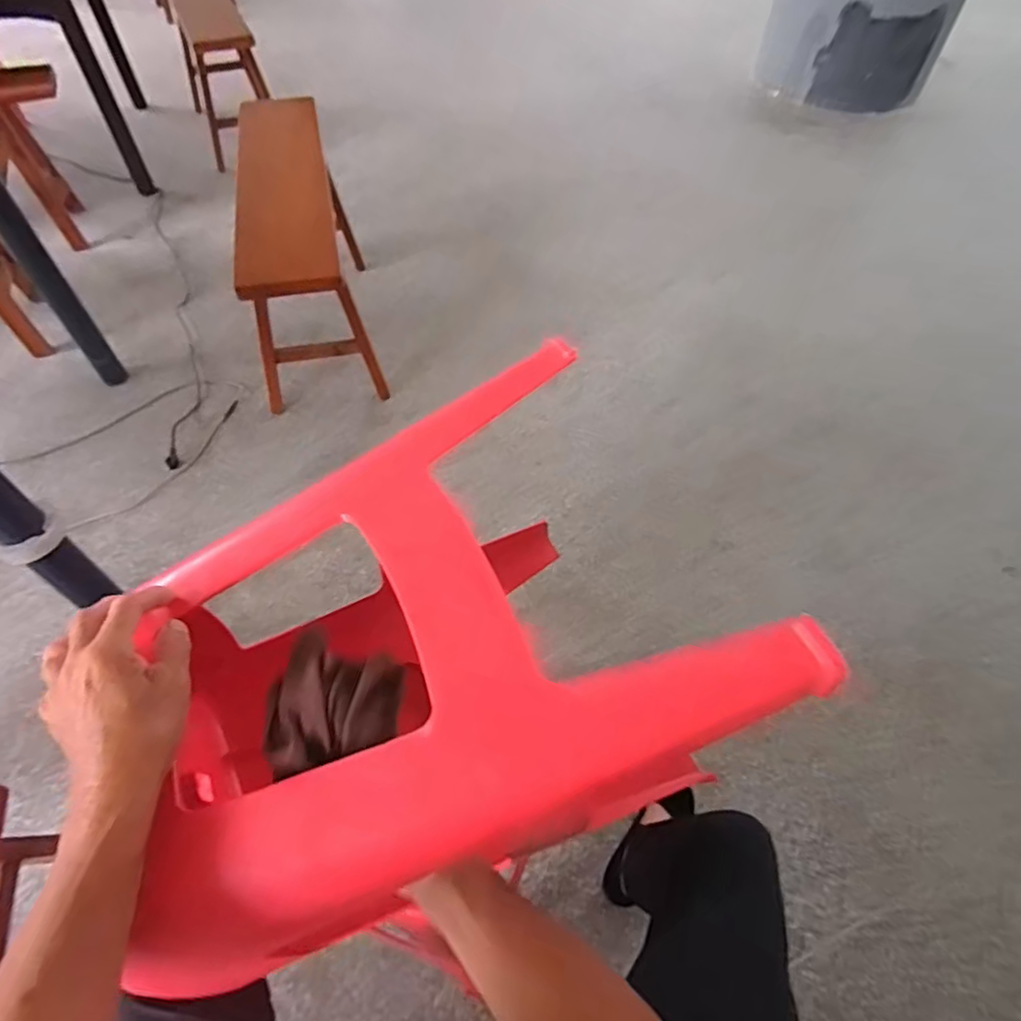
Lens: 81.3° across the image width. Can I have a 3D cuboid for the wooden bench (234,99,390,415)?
[{"bbox_3d":[-0.598,-0.757,1.728,0.294,0.430,0.981,-11,54,-9],"label":"wooden bench"}]

